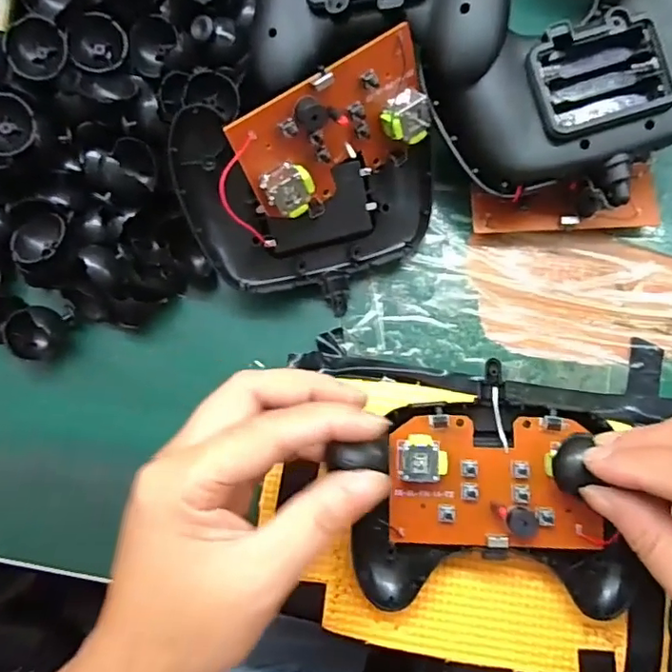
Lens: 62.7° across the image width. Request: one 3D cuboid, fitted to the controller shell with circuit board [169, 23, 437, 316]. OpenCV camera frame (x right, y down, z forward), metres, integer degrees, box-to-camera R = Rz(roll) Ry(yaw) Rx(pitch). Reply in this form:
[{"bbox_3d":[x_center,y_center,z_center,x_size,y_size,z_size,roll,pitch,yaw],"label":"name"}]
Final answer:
[{"bbox_3d":[-0.010,-0.070,0.263,0.119,0.038,0.101,-21,115,-6],"label":"controller shell with circuit board"}]

